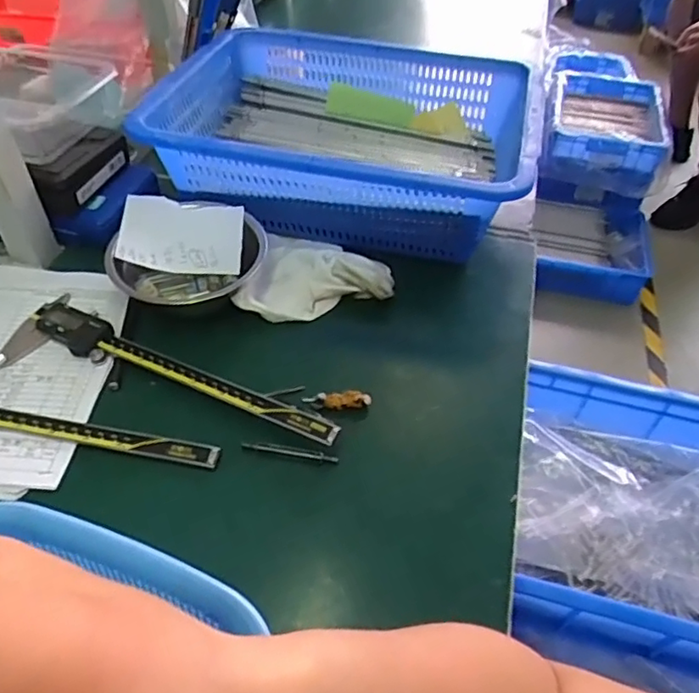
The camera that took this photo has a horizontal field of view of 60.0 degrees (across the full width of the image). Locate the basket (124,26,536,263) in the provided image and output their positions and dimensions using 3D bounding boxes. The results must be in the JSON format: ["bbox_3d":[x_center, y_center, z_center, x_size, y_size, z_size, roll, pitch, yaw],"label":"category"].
[{"bbox_3d":[-0.003,-0.205,0.601,0.333,0.100,0.257,10,48,7],"label":"basket"}]

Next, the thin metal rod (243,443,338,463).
[{"bbox_3d":[-0.042,0.075,0.429,0.068,0.004,0.005,8,47,4],"label":"thin metal rod"}]

